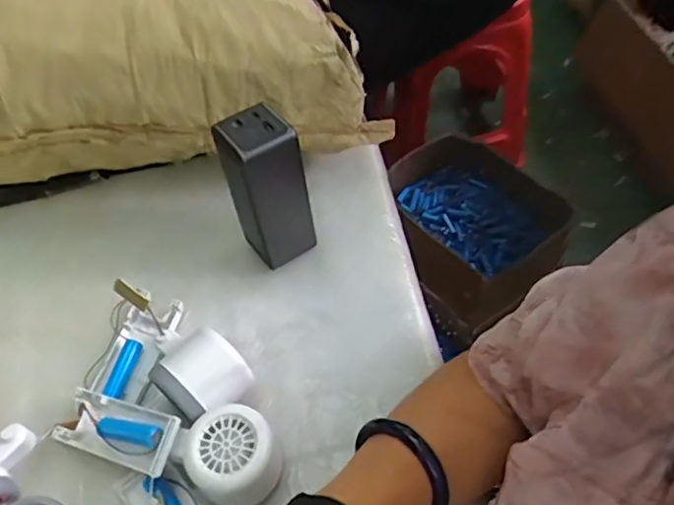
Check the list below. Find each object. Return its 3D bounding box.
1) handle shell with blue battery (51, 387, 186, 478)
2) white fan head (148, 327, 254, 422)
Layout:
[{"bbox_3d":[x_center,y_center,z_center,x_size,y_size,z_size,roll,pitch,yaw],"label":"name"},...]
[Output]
[{"bbox_3d":[-0.152,0.124,0.429,0.099,0.018,0.039,6,53,29],"label":"handle shell with blue battery"},{"bbox_3d":[-0.094,0.093,0.445,0.058,0.056,0.056,-39,61,-23],"label":"white fan head"}]

